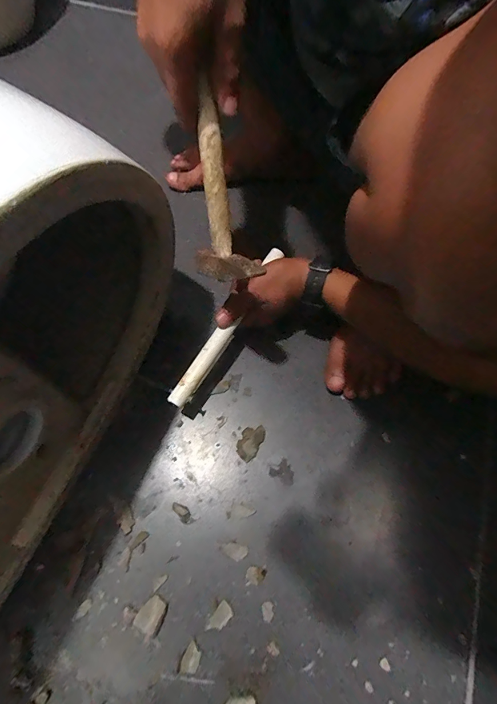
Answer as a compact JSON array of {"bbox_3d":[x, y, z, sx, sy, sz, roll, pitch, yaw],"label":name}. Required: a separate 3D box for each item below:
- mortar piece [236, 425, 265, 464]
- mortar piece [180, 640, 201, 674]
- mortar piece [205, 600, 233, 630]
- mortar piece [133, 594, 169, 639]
[{"bbox_3d":[0.002,0.110,0.450,0.026,0.013,0.045,25,69,12],"label":"mortar piece"},{"bbox_3d":[-0.058,0.309,0.370,0.018,0.004,0.026,13,67,7],"label":"mortar piece"},{"bbox_3d":[-0.030,0.280,0.384,0.016,0.004,0.031,36,72,16],"label":"mortar piece"},{"bbox_3d":[-0.099,0.270,0.375,0.027,0.004,0.034,30,70,14],"label":"mortar piece"}]

